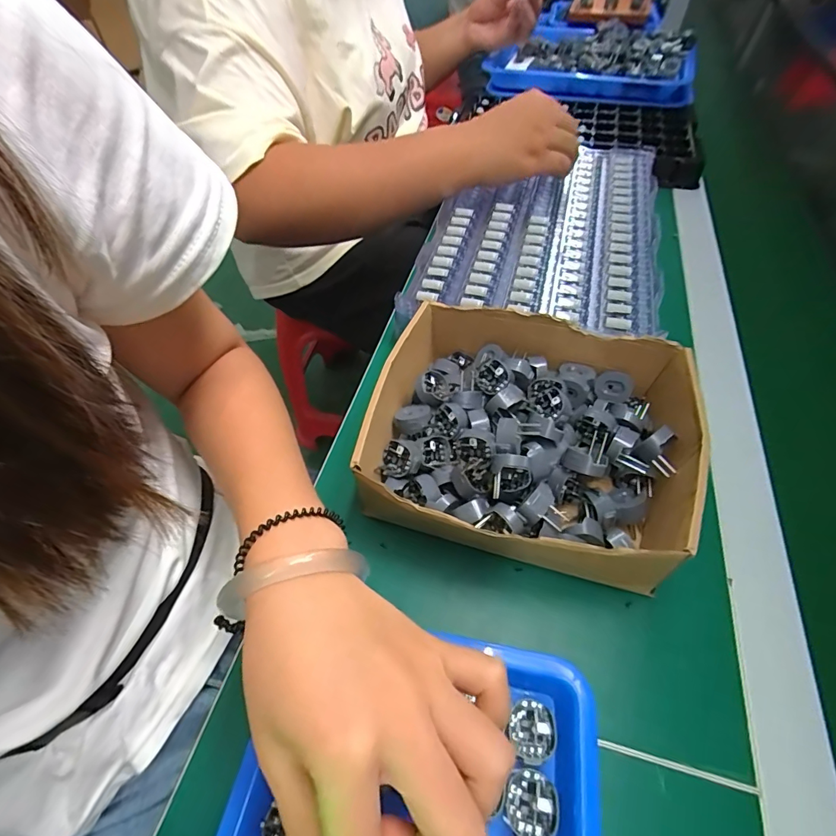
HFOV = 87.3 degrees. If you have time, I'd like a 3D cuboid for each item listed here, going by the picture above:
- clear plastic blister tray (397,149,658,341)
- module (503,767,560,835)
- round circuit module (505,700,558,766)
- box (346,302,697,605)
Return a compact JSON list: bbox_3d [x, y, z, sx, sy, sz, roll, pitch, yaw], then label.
[{"bbox_3d":[0.137,-0.220,0.491,0.232,0.019,0.353,12,55,10],"label":"clear plastic blister tray"},{"bbox_3d":[0.056,0.192,0.217,0.025,0.005,0.027,-1,54,1],"label":"module"},{"bbox_3d":[0.062,0.169,0.236,0.023,0.006,0.028,13,55,10],"label":"round circuit module"},{"bbox_3d":[0.077,0.009,0.317,0.215,0.060,0.185,14,55,11],"label":"box"}]

